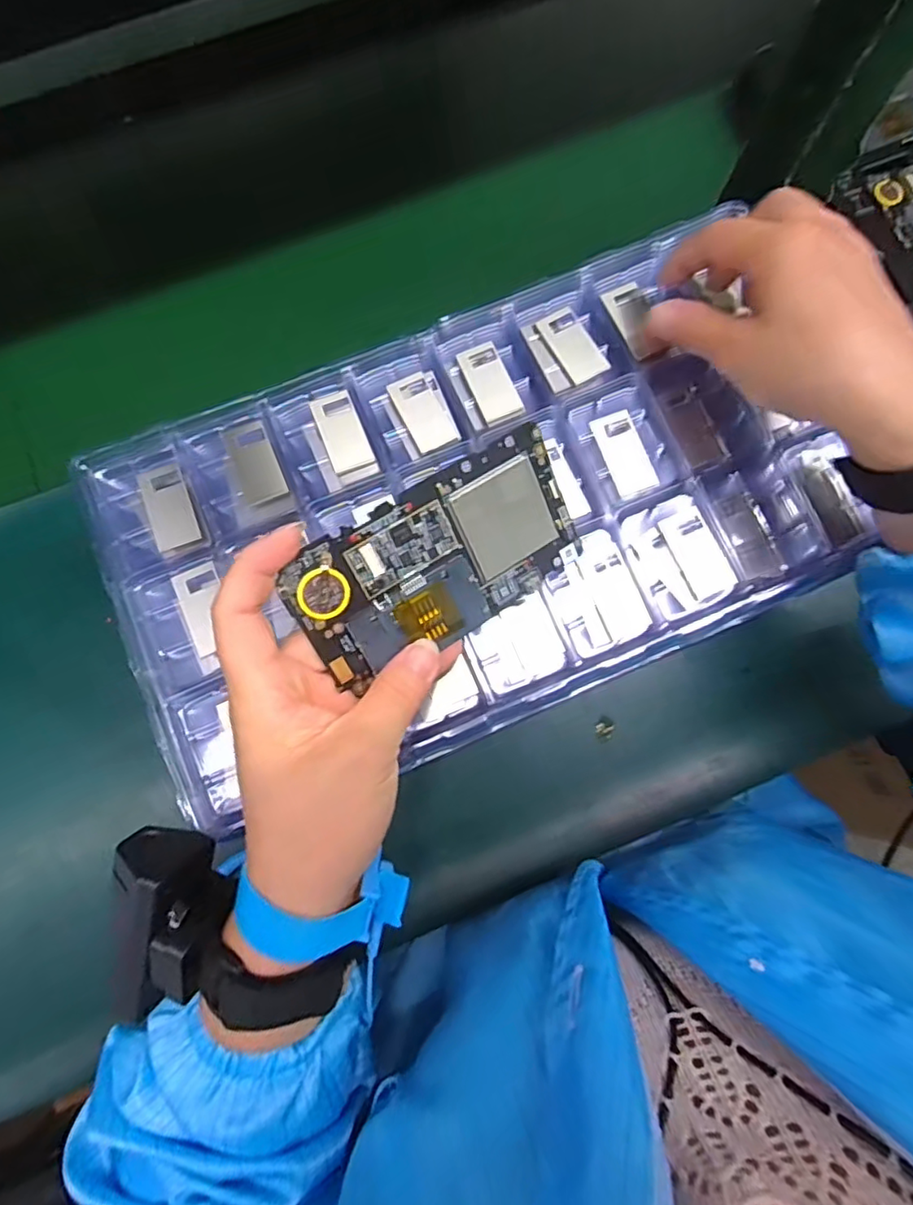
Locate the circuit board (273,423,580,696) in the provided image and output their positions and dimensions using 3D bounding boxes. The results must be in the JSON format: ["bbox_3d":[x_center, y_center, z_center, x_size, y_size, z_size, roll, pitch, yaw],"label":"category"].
[{"bbox_3d":[-0.005,-0.017,0.248,0.122,0.005,0.064,-32,112,-13],"label":"circuit board"}]

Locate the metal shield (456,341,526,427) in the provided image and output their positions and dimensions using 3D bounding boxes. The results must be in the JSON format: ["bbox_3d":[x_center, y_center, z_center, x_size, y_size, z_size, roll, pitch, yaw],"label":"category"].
[{"bbox_3d":[0.018,-0.117,0.316,0.022,0.004,0.044,-21,78,-4],"label":"metal shield"}]

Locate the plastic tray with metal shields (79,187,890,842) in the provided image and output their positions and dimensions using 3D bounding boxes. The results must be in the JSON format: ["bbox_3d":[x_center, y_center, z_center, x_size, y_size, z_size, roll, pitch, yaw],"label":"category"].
[{"bbox_3d":[0.008,-0.048,0.303,0.353,0.022,0.200,-23,78,-5],"label":"plastic tray with metal shields"}]

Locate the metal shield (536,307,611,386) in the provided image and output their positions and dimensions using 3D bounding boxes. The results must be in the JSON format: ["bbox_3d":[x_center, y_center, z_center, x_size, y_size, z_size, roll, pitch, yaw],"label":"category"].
[{"bbox_3d":[0.063,-0.139,0.319,0.022,0.004,0.043,-29,79,-6],"label":"metal shield"}]

